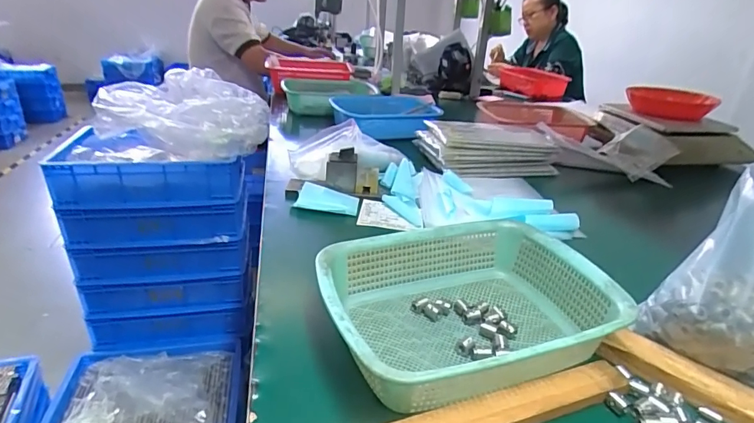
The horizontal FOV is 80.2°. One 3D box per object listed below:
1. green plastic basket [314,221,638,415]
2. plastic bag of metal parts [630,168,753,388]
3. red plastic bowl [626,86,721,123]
[{"bbox_3d":[0.092,0.102,0.487,0.292,0.071,0.219,-7,28,-20],"label":"green plastic basket"},{"bbox_3d":[0.367,0.066,0.441,0.111,0.206,0.105,0,27,-7],"label":"plastic bag of metal parts"},{"bbox_3d":[0.756,-0.279,1.152,0.186,0.056,0.186,22,32,34],"label":"red plastic bowl"}]

